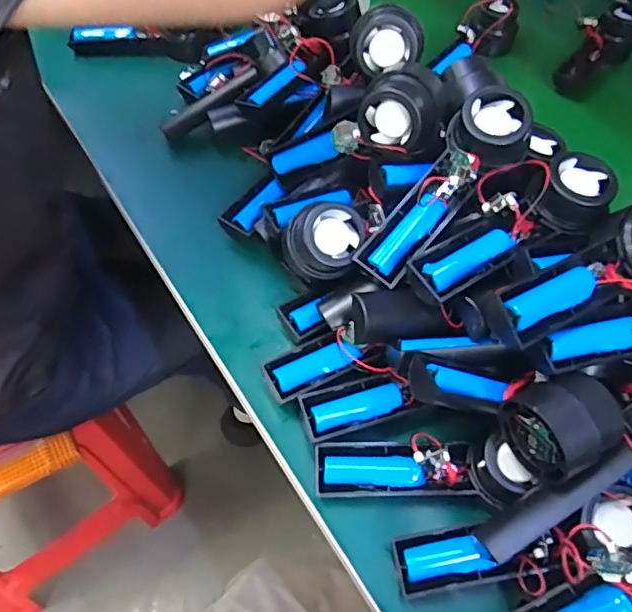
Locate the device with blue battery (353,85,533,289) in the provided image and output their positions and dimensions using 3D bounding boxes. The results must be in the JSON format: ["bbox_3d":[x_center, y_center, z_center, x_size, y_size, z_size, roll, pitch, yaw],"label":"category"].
[{"bbox_3d":[0.092,-0.088,0.404,0.056,0.046,0.164,41,95,20],"label":"device with blue battery"}]

